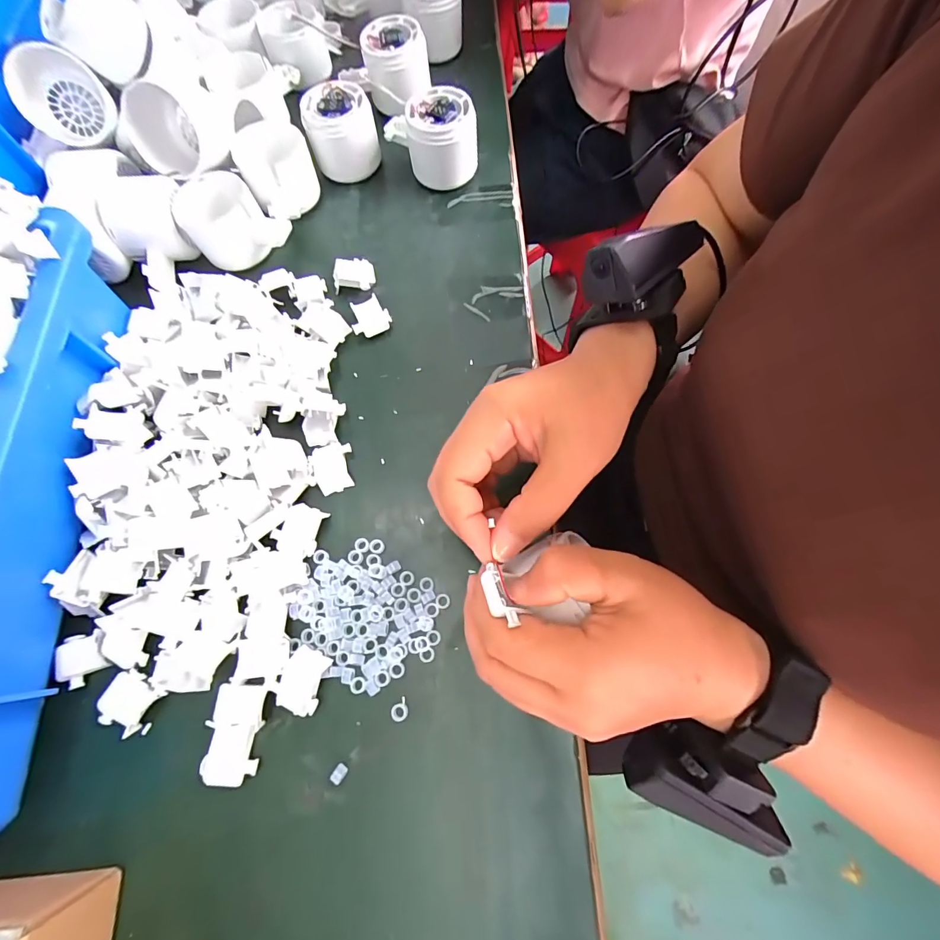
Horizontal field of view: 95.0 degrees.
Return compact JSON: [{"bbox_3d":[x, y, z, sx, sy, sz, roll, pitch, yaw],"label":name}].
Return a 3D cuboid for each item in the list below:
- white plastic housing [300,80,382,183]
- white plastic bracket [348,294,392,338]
[{"bbox_3d":[-0.113,-0.299,0.382,0.059,0.052,0.057,-12,71,-4],"label":"white plastic housing"},{"bbox_3d":[-0.078,-0.119,0.335,0.030,0.013,0.028,-22,72,-7],"label":"white plastic bracket"}]

